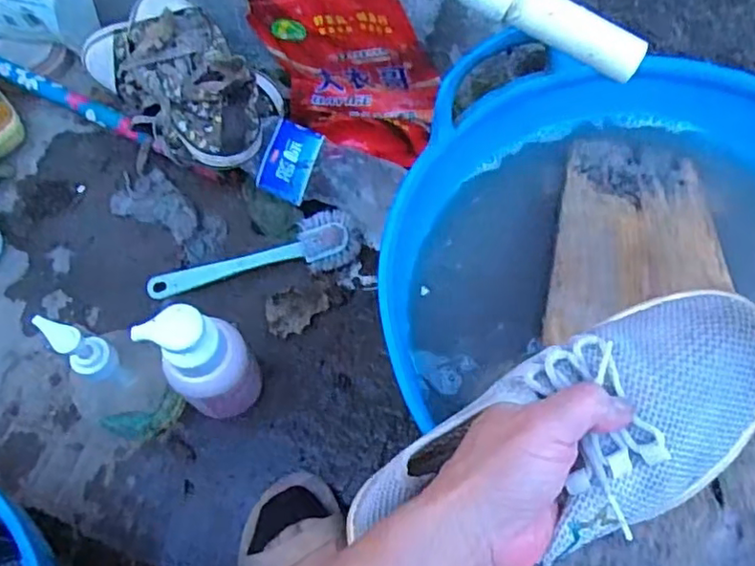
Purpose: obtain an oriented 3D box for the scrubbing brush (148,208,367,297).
[{"bbox_3d":[-0.124,-0.031,0.629,0.212,0.032,0.056,-9,63,-2],"label":"scrubbing brush"}]

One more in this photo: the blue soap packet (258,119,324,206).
[{"bbox_3d":[-0.087,-0.121,0.626,0.049,0.022,0.073,19,97,-2],"label":"blue soap packet"}]

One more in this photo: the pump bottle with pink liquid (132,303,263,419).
[{"bbox_3d":[-0.135,0.072,0.518,0.062,0.158,0.052,-29,66,-11],"label":"pump bottle with pink liquid"}]

